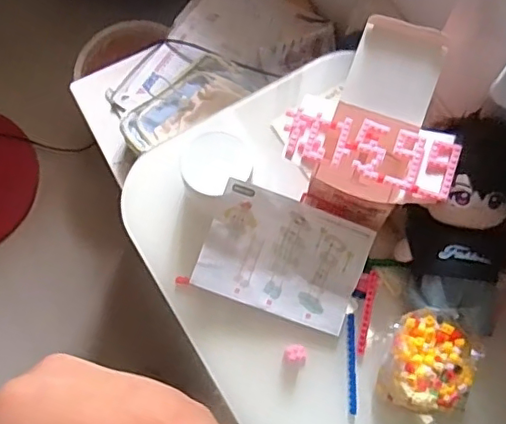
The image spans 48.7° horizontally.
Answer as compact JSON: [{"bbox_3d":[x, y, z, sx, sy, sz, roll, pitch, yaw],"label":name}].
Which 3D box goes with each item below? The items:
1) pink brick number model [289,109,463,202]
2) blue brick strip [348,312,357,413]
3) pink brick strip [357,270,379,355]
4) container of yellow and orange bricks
[{"bbox_3d":[0.117,-0.064,0.568,0.175,0.018,0.060,18,71,6],"label":"pink brick number model"},{"bbox_3d":[0.106,0.160,0.591,0.009,0.011,0.101,2,70,0],"label":"blue brick strip"},{"bbox_3d":[0.125,0.105,0.599,0.012,0.013,0.091,12,71,4],"label":"pink brick strip"},{"bbox_3d":[0.174,0.153,0.564,0.083,0.056,0.093,19,71,6],"label":"container of yellow and orange bricks"}]

